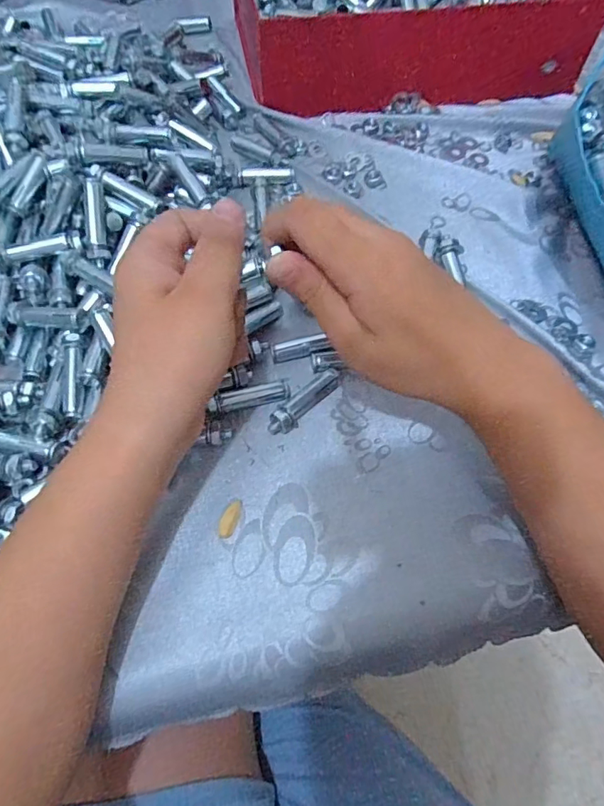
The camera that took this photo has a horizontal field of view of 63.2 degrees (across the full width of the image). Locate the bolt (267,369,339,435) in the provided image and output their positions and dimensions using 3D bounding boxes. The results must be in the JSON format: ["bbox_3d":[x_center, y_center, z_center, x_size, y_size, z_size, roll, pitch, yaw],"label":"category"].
[{"bbox_3d":[0.001,-0.001,0.296,0.012,0.010,0.054,42,69,17],"label":"bolt"}]

